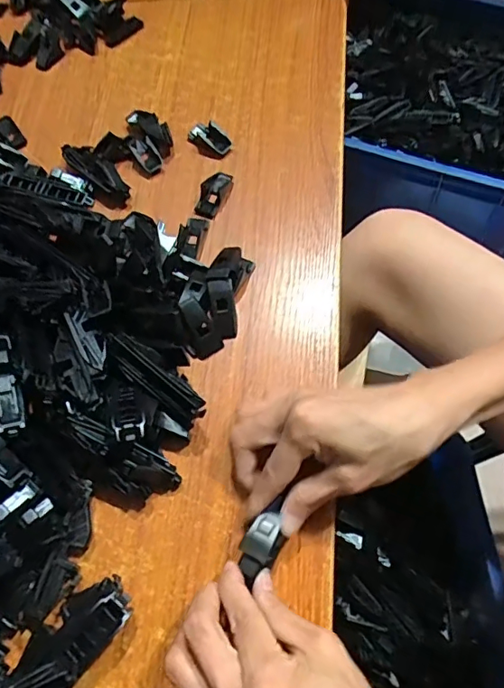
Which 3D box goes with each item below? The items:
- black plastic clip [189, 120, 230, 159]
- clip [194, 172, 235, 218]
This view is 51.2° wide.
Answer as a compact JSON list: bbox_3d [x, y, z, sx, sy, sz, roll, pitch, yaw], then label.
[{"bbox_3d":[-0.036,-0.177,0.449,0.039,0.011,0.023,41,76,21],"label":"black plastic clip"},{"bbox_3d":[-0.033,-0.124,0.428,0.023,0.008,0.047,18,69,14],"label":"clip"}]

